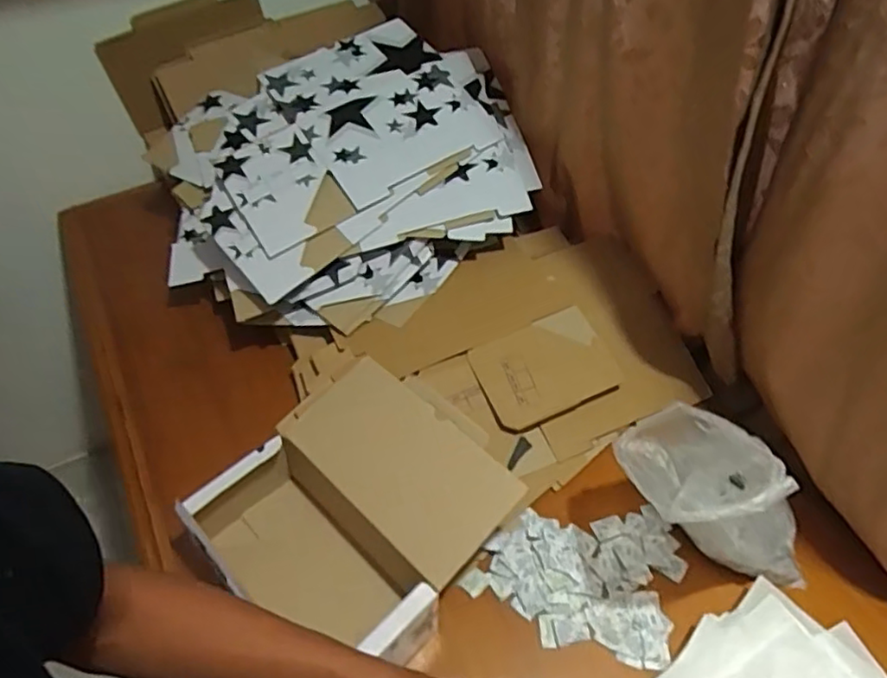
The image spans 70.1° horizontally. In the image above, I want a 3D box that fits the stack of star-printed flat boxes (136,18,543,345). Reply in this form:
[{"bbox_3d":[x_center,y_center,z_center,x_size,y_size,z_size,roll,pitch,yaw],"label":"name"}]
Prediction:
[{"bbox_3d":[-0.174,-0.289,1.044,0.588,0.213,0.511,-17,51,-13],"label":"stack of star-printed flat boxes"}]

